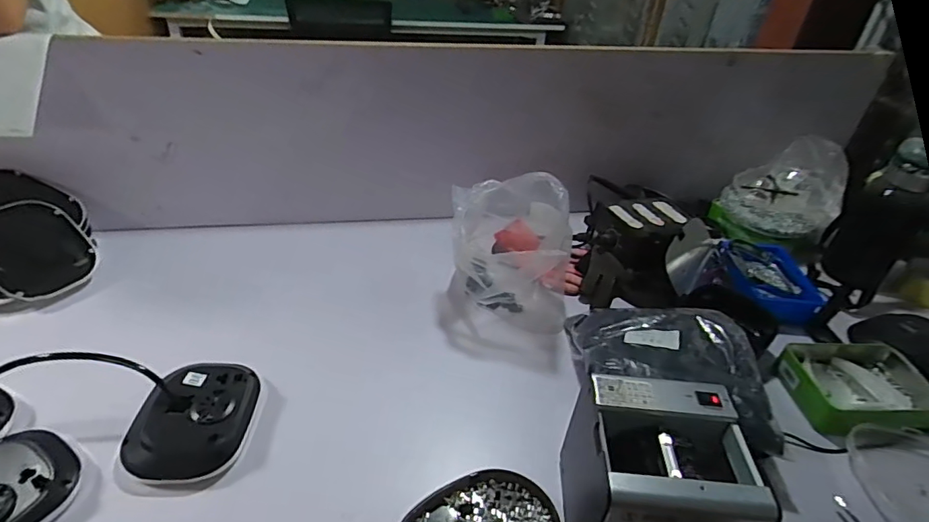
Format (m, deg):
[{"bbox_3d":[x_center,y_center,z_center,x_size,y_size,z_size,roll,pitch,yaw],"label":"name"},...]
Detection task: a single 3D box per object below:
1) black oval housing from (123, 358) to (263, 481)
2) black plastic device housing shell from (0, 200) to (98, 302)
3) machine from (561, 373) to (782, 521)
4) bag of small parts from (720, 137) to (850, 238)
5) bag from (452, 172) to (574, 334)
[{"bbox_3d":[-0.286,0.164,0.536,0.112,0.031,0.125,2,37,-3],"label":"black oval housing"},{"bbox_3d":[-0.588,-0.017,0.693,0.146,0.009,0.114,53,51,-3],"label":"black plastic device housing shell"},{"bbox_3d":[0.162,0.219,0.433,0.130,0.153,0.187,3,37,-2],"label":"machine"},{"bbox_3d":[0.557,-0.127,0.865,0.162,0.093,0.210,31,44,32],"label":"bag of small parts"},{"bbox_3d":[0.075,-0.044,0.739,0.171,0.202,0.200,9,37,7],"label":"bag"}]

